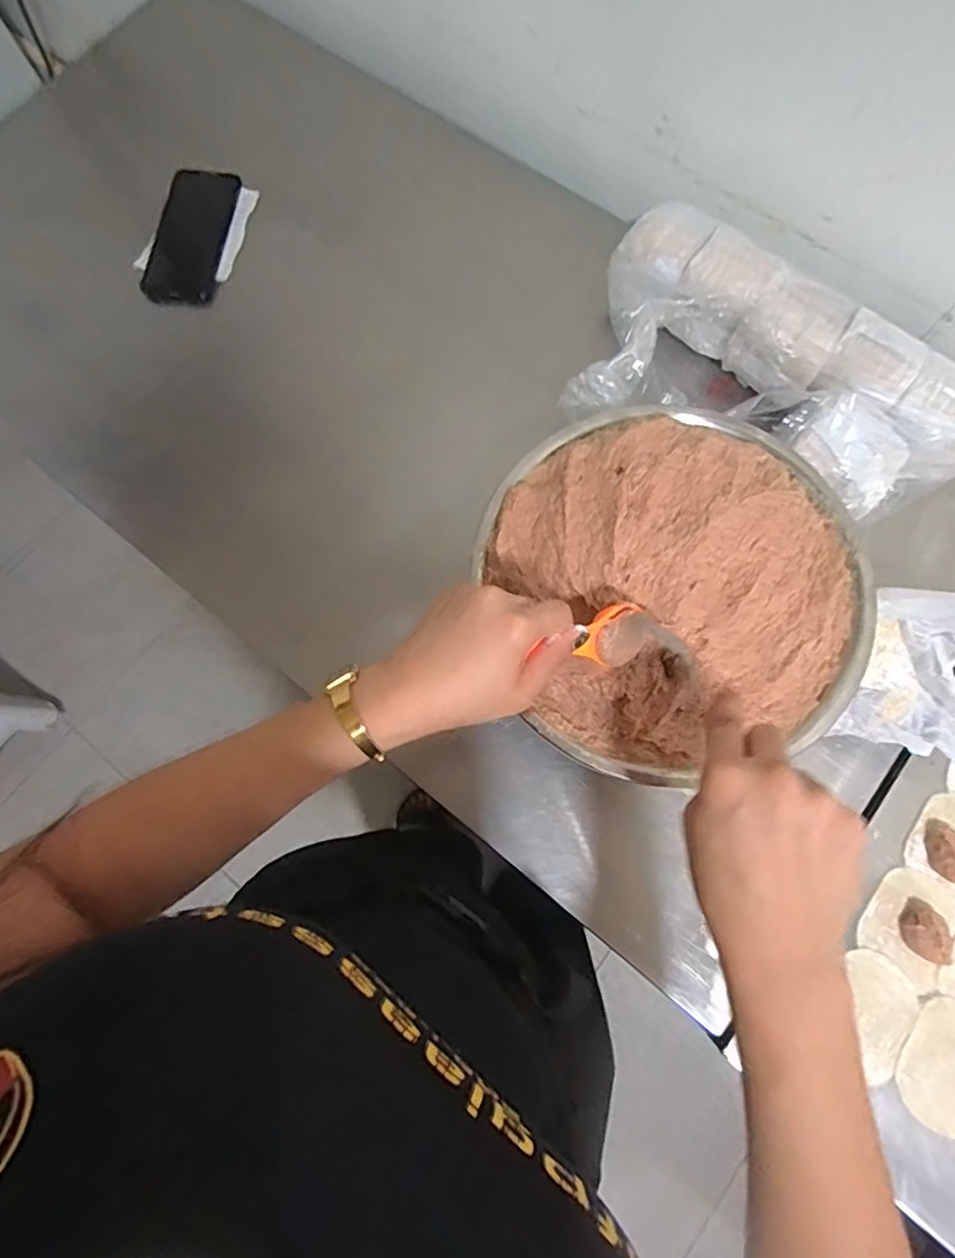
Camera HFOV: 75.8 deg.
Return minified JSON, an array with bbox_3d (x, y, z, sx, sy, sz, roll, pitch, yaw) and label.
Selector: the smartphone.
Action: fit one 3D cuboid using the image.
[{"bbox_3d":[-0.314,-0.433,0.674,0.076,0.012,0.156,9,83,-7],"label":"smartphone"}]

